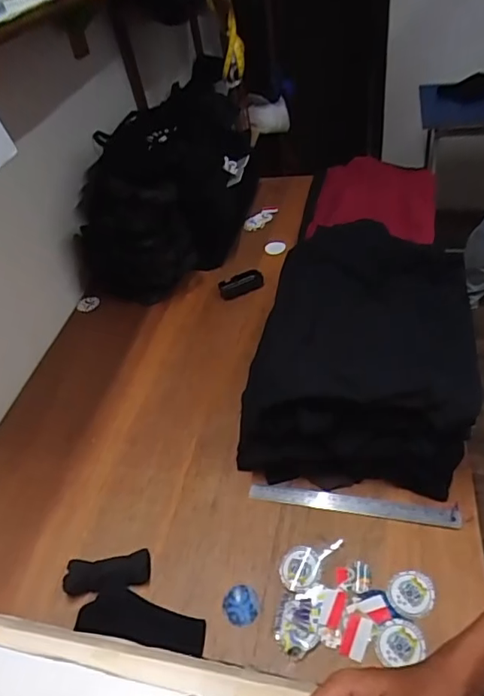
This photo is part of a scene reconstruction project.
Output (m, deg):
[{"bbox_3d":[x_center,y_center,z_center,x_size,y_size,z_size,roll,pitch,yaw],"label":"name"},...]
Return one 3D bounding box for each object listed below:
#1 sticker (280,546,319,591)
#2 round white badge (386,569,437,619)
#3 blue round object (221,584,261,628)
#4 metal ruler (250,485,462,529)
[{"bbox_3d":[0.085,0.324,0.728,0.054,0.007,0.063,9,46,19],"label":"sticker"},{"bbox_3d":[0.234,0.339,0.685,0.062,0.013,0.057,-5,43,5],"label":"round white badge"},{"bbox_3d":[-0.001,0.368,0.709,0.053,0.008,0.056,-5,43,5],"label":"blue round object"},{"bbox_3d":[0.175,0.249,0.792,0.323,0.008,0.034,4,44,15],"label":"metal ruler"}]

